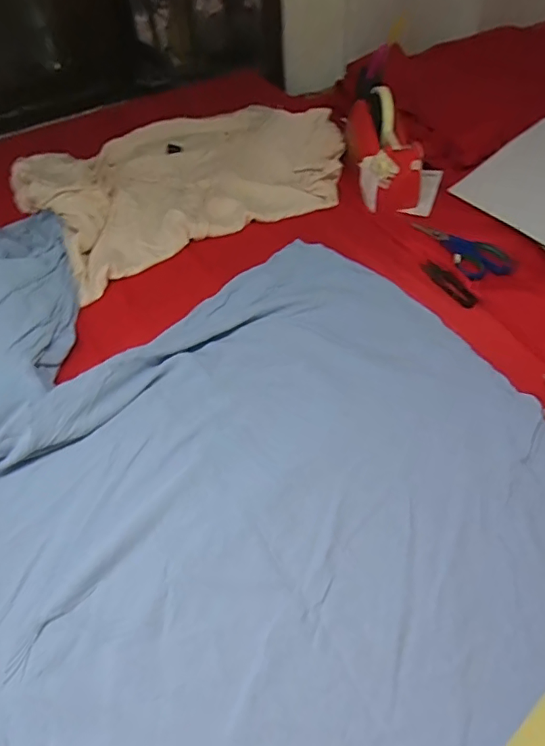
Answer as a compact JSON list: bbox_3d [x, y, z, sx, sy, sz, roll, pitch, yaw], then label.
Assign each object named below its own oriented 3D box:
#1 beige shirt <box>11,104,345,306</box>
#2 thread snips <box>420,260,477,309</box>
[{"bbox_3d":[-0.142,-0.325,0.797,0.518,0.043,0.365,-27,57,-17],"label":"beige shirt"},{"bbox_3d":[0.229,-0.116,0.634,0.024,0.006,0.093,-21,55,-14],"label":"thread snips"}]

